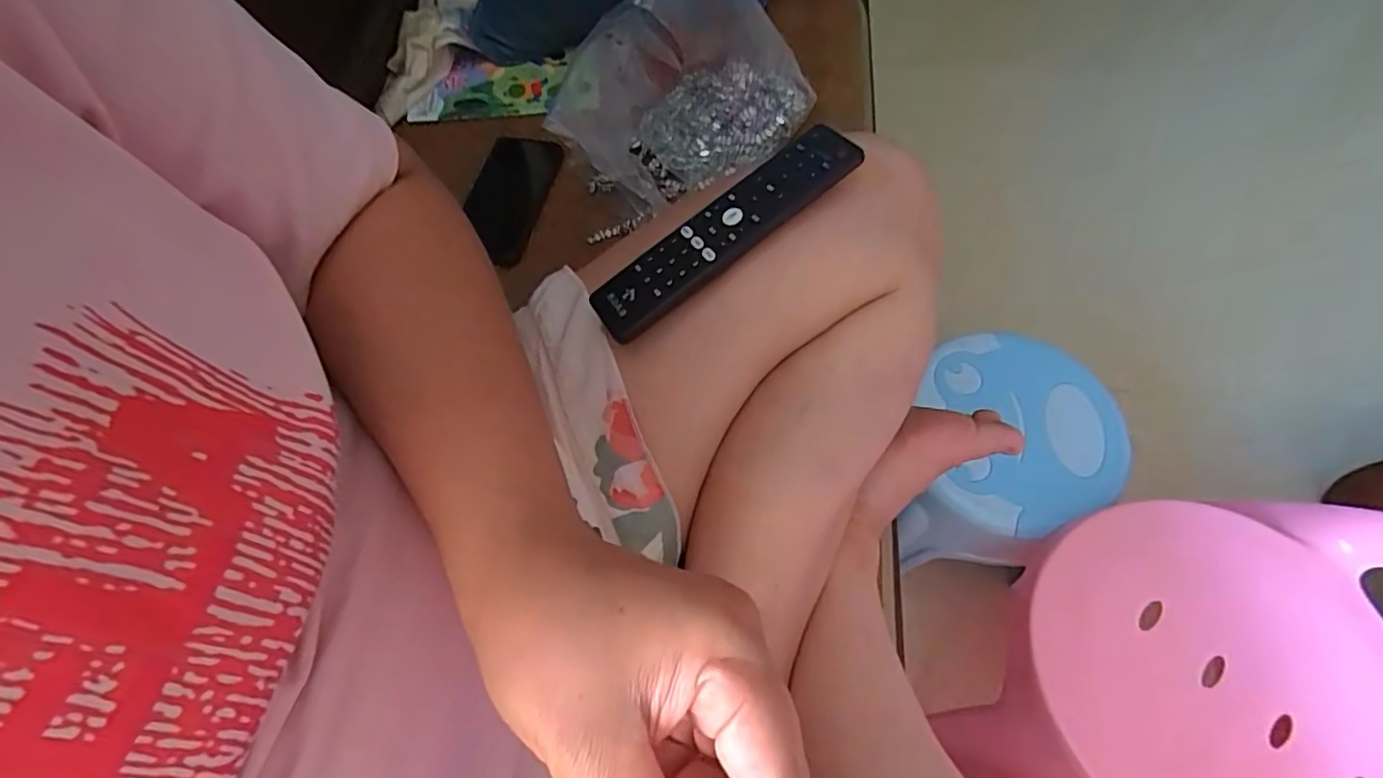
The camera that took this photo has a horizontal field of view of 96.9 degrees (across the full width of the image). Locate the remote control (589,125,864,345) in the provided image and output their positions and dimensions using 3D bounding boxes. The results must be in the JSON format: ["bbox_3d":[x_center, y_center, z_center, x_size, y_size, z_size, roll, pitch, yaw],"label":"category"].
[{"bbox_3d":[0.018,-0.087,0.339,0.165,0.015,0.042,-37,67,1],"label":"remote control"}]

